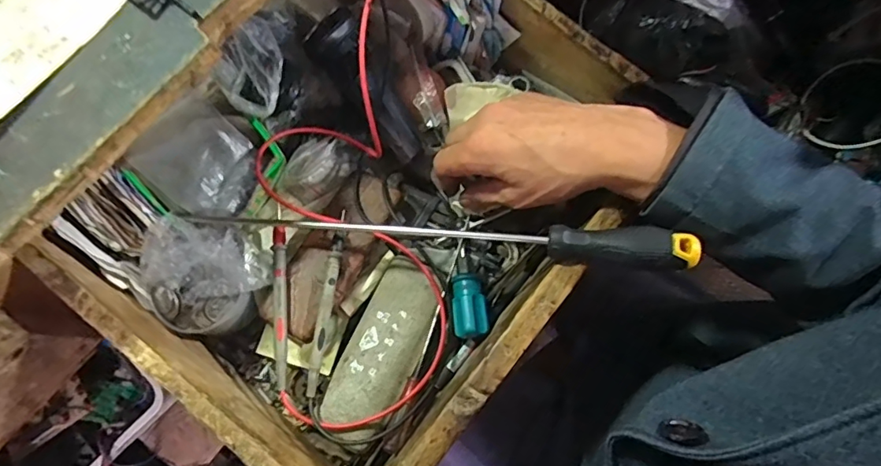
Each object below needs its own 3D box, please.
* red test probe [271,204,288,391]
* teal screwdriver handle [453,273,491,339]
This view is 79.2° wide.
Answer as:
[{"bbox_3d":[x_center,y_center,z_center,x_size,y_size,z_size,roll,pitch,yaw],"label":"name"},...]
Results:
[{"bbox_3d":[-0.125,0.048,0.411,0.012,0.014,0.135,-4,74,0],"label":"red test probe"},{"bbox_3d":[0.025,0.058,0.433,0.030,0.022,0.051,-4,74,0],"label":"teal screwdriver handle"}]

